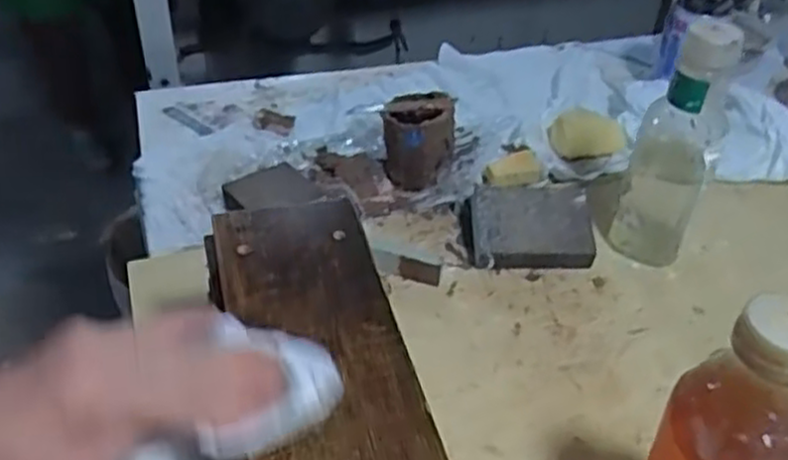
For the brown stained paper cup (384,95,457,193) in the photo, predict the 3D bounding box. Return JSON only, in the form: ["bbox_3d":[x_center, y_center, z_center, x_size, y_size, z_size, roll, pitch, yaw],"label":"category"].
[{"bbox_3d":[0.023,-0.082,0.736,0.062,0.076,0.063,2,40,-2],"label":"brown stained paper cup"}]

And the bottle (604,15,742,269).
[{"bbox_3d":[0.221,-0.064,0.620,0.066,0.204,0.062,17,42,16],"label":"bottle"}]

